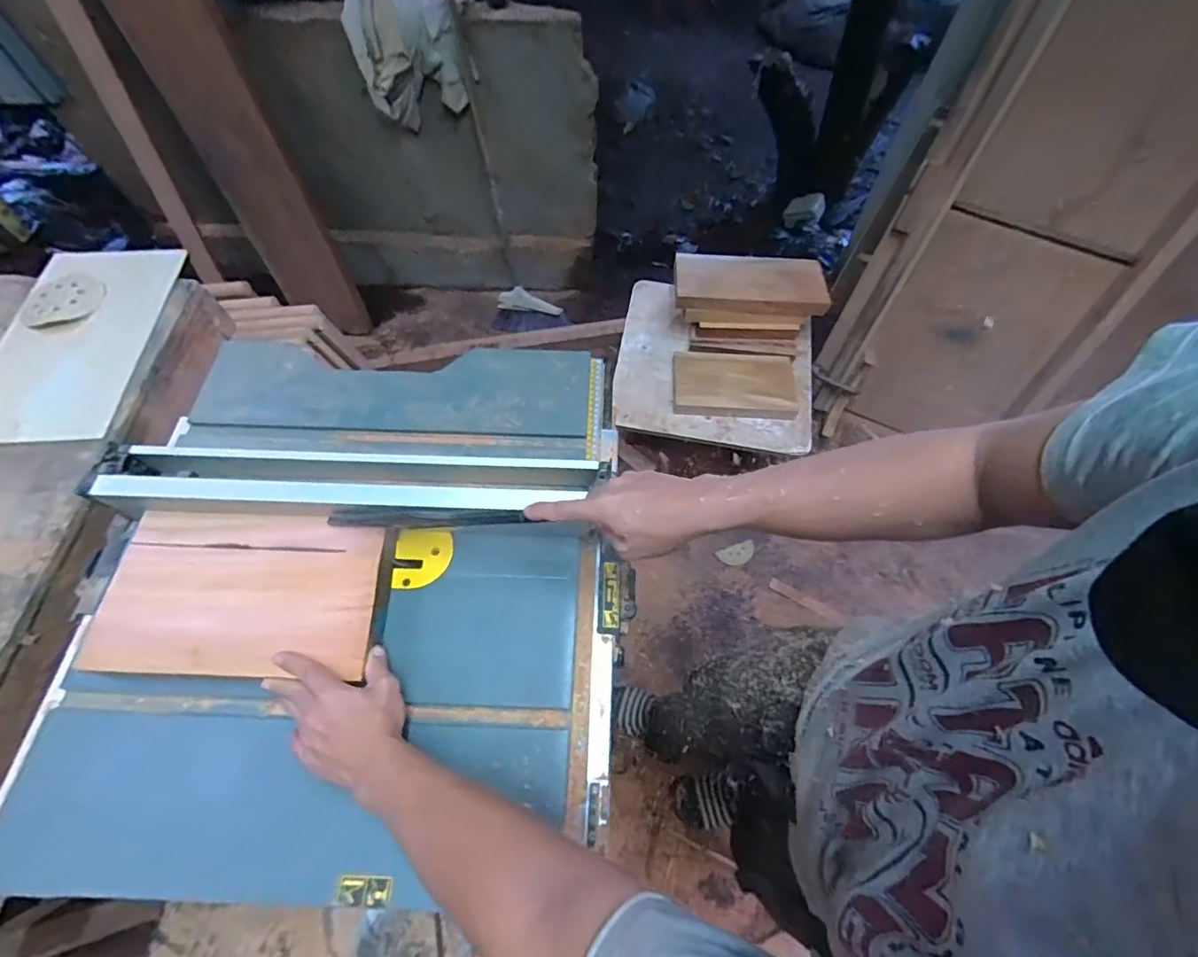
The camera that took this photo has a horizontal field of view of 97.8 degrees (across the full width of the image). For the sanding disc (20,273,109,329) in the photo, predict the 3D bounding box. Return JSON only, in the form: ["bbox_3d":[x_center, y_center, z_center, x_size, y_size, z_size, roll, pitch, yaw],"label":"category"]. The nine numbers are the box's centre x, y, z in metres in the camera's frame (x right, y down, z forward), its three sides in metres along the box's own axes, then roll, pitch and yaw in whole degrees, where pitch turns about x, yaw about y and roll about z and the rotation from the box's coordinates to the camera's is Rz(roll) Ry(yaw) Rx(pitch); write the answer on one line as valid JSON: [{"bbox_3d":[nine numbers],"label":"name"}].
[{"bbox_3d":[-0.869,-0.285,0.843,0.126,0.011,0.112,13,63,6],"label":"sanding disc"}]

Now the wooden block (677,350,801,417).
[{"bbox_3d":[0.338,-0.239,1.298,0.303,0.037,0.184,3,62,1],"label":"wooden block"}]

